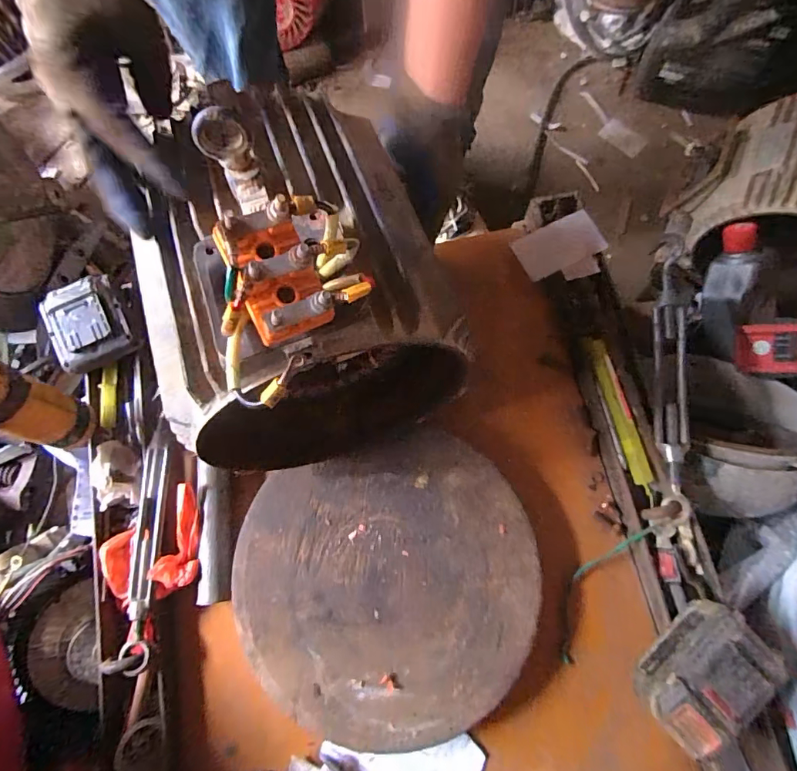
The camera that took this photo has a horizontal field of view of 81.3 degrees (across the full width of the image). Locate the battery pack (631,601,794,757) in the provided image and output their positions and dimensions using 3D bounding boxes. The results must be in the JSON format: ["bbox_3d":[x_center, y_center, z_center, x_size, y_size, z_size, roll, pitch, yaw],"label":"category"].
[{"bbox_3d":[0.271,0.255,0.406,0.119,0.059,0.077,-43,79,-10],"label":"battery pack"}]

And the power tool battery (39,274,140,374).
[{"bbox_3d":[-0.345,-0.070,0.521,0.072,0.032,0.093,-23,88,-8],"label":"power tool battery"}]

